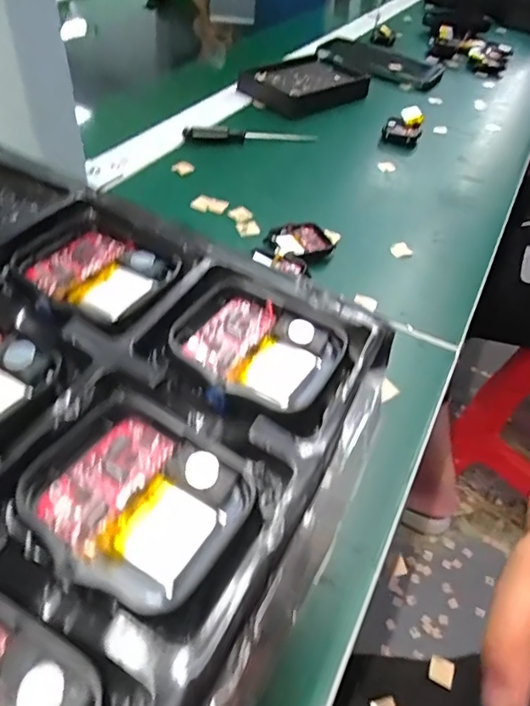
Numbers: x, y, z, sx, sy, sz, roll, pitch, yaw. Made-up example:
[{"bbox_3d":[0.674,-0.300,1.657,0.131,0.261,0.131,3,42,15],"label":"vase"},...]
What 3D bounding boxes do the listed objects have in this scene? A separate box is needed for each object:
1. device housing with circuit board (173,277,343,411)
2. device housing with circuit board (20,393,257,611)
[{"bbox_3d":[-0.003,-0.002,0.142,0.043,0.009,0.035,27,49,19],"label":"device housing with circuit board"},{"bbox_3d":[-0.027,0.030,0.111,0.042,0.010,0.038,26,48,18],"label":"device housing with circuit board"}]

